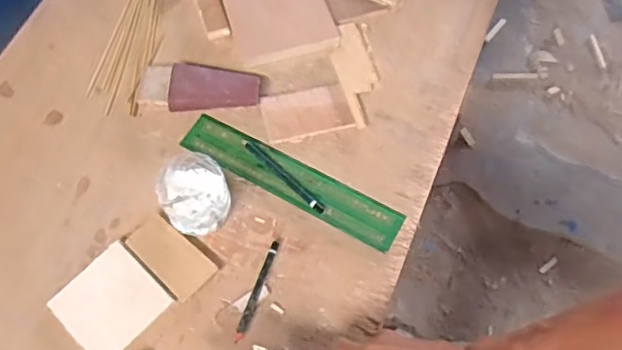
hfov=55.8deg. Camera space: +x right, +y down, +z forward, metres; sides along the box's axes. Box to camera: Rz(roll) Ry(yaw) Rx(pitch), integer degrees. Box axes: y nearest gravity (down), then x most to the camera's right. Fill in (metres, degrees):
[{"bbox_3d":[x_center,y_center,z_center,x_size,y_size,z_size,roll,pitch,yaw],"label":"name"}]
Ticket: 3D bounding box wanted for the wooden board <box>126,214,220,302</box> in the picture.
[{"bbox_3d":[-0.139,0.080,0.585,0.088,0.012,0.046,42,72,17],"label":"wooden board"}]

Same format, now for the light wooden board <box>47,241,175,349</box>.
[{"bbox_3d":[-0.193,0.125,0.569,0.086,0.011,0.089,41,71,17],"label":"light wooden board"}]

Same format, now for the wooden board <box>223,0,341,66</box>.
[{"bbox_3d":[-0.039,-0.196,0.709,0.117,0.011,0.129,-14,66,-6],"label":"wooden board"}]

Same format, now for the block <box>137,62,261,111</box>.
[{"bbox_3d":[-0.125,-0.099,0.662,0.132,0.024,0.055,2,65,1],"label":"block"}]

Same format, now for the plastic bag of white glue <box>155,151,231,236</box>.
[{"bbox_3d":[-0.118,0.018,0.598,0.068,0.043,0.079,-23,67,-10],"label":"plastic bag of white glue"}]

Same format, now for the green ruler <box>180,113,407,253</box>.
[{"bbox_3d":[-0.022,0.003,0.628,0.251,0.005,0.046,27,68,12],"label":"green ruler"}]

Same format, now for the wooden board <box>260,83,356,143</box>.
[{"bbox_3d":[-0.007,-0.074,0.658,0.093,0.008,0.065,-12,65,-5],"label":"wooden board"}]

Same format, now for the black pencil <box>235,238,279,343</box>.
[{"bbox_3d":[-0.052,0.111,0.572,0.010,0.008,0.103,18,66,8],"label":"black pencil"}]

